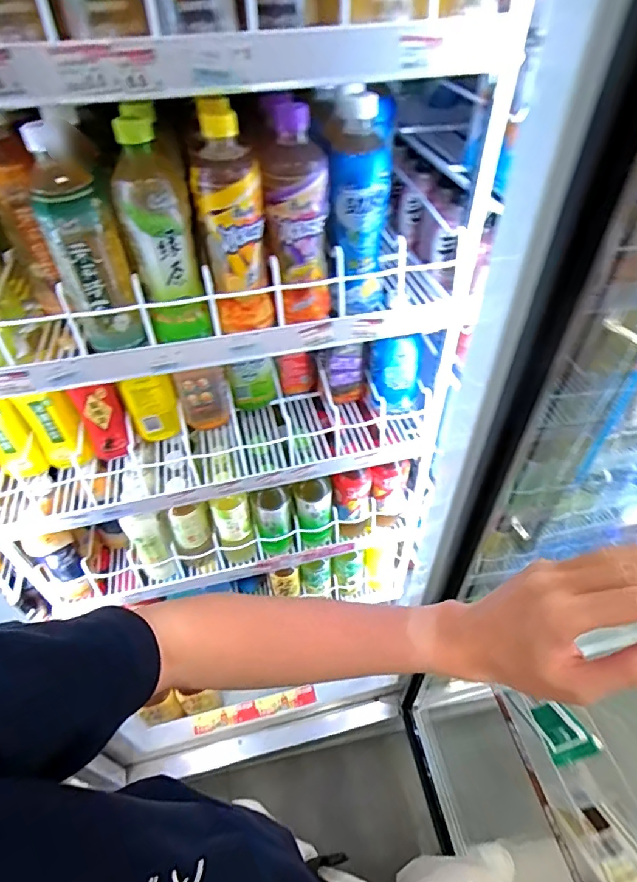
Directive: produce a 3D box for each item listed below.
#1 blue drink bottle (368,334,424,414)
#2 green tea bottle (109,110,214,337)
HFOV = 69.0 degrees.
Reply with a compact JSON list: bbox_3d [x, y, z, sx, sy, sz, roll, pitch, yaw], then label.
[{"bbox_3d":[0.121,-0.107,0.757,0.074,0.145,0.061,-18,47,-15],"label":"blue drink bottle"},{"bbox_3d":[-0.163,-0.215,0.489,0.077,0.202,0.088,-14,46,-11],"label":"green tea bottle"}]

